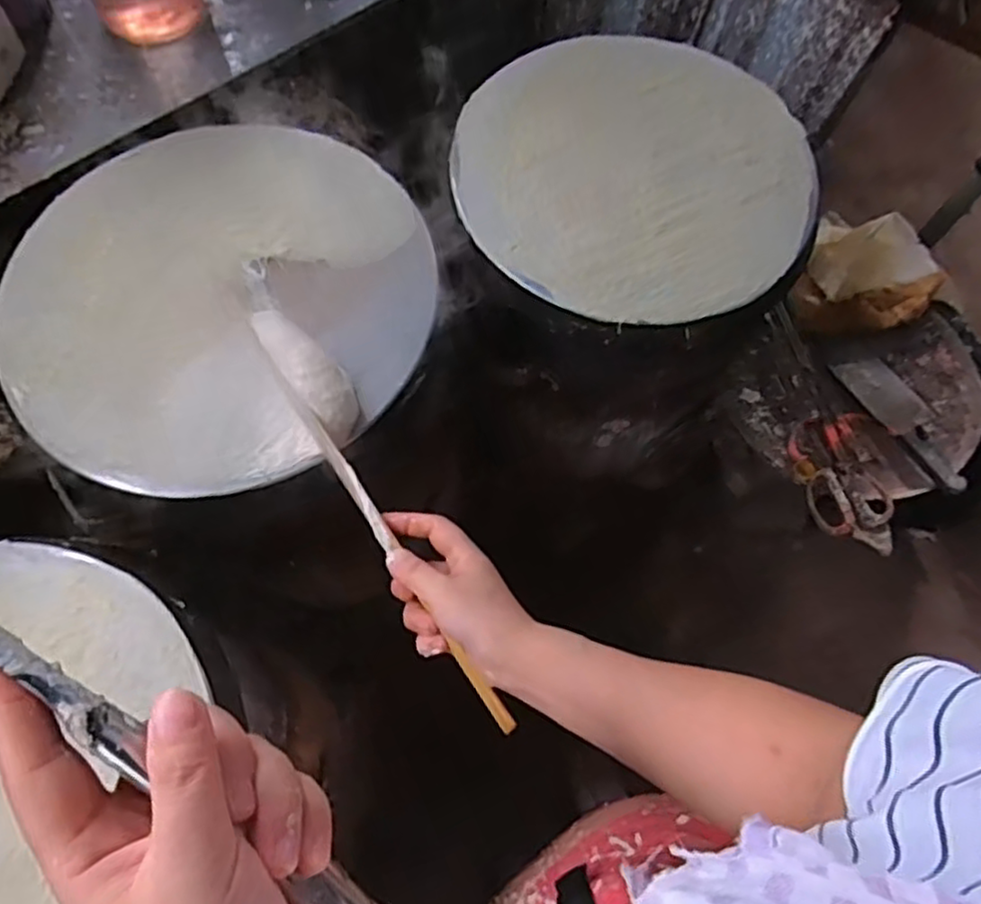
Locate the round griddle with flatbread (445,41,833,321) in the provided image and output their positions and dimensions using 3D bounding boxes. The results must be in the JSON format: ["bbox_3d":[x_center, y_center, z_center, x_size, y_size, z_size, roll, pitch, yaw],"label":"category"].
[{"bbox_3d":[0.142,-0.273,0.684,0.343,0.031,0.315,1,68,-3],"label":"round griddle with flatbread"}]

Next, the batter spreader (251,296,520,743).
[{"bbox_3d":[-0.079,0.039,0.511,0.047,0.034,0.351,-28,76,-13],"label":"batter spreader"}]

